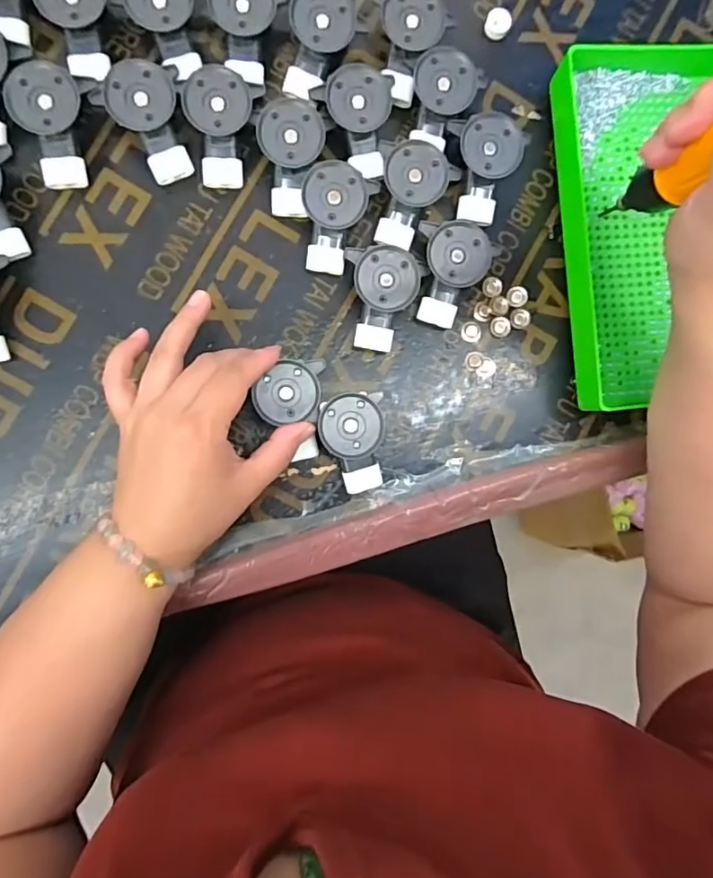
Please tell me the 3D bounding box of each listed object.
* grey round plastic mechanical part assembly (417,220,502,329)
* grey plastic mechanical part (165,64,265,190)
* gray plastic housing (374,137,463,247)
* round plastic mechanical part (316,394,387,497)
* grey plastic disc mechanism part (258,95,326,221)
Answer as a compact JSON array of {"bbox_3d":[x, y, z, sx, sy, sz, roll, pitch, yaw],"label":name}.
[{"bbox_3d":[0.067,-0.113,0.368,0.051,0.028,0.066,10,89,-5],"label":"grey round plastic mechanical part assembly"},{"bbox_3d":[-0.093,-0.205,0.352,0.053,0.029,0.065,3,89,-6],"label":"grey plastic mechanical part"},{"bbox_3d":[0.039,-0.165,0.366,0.052,0.026,0.066,10,89,-5],"label":"gray plastic housing"},{"bbox_3d":[-0.001,0.004,0.361,0.045,0.028,0.065,-5,90,-6],"label":"round plastic mechanical part"},{"bbox_3d":[-0.043,-0.186,0.358,0.041,0.030,0.064,-1,90,-6],"label":"grey plastic disc mechanism part"}]

